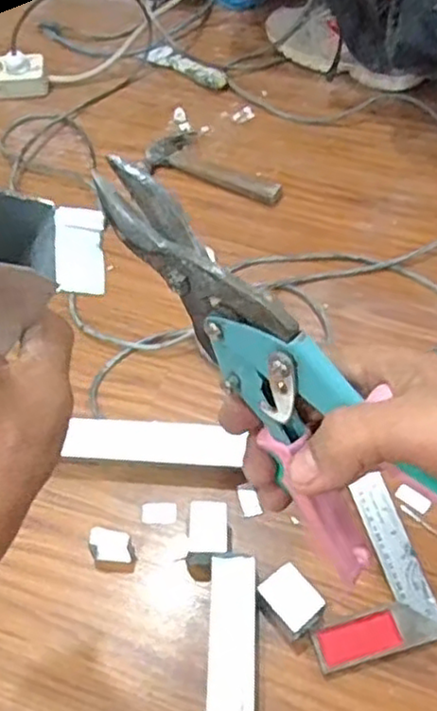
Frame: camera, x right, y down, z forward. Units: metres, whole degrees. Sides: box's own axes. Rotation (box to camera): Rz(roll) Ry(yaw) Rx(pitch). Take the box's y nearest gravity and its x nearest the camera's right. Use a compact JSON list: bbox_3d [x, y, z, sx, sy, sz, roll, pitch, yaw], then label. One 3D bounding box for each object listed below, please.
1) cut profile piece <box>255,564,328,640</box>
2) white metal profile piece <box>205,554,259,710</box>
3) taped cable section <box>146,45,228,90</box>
[{"bbox_3d":[0.067,0.229,0.635,0.046,0.033,0.055,-36,62,-20],"label":"cut profile piece"},{"bbox_3d":[0.012,0.275,0.602,0.043,0.035,0.194,1,56,2],"label":"white metal profile piece"},{"bbox_3d":[-0.050,-0.469,1.125,0.147,0.023,0.036,34,64,22],"label":"taped cable section"}]

